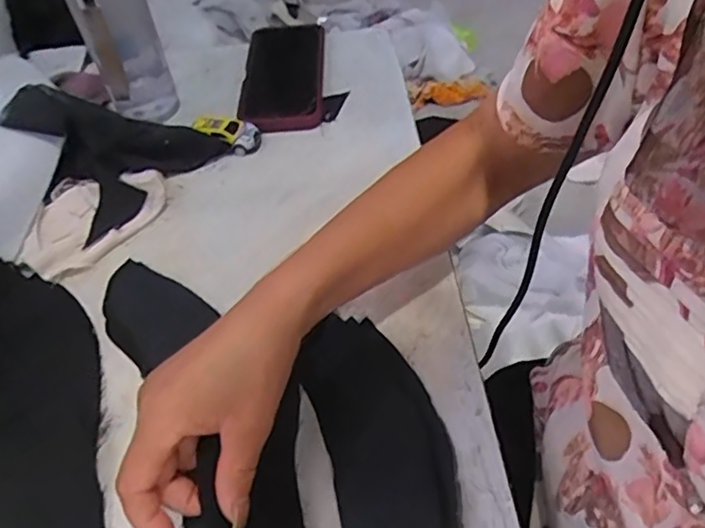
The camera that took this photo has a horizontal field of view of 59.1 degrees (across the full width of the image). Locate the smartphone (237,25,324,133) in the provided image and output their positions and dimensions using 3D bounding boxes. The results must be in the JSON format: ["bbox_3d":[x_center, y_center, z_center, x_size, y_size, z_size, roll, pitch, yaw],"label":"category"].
[{"bbox_3d":[-0.068,-0.185,0.617,0.077,0.020,0.160,-3,50,3],"label":"smartphone"}]

